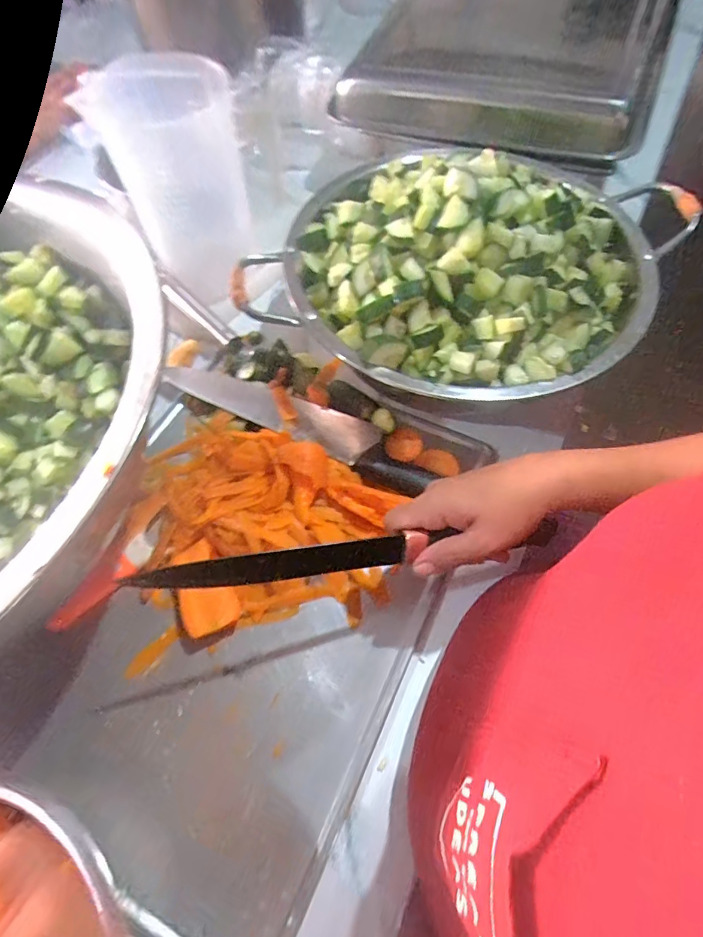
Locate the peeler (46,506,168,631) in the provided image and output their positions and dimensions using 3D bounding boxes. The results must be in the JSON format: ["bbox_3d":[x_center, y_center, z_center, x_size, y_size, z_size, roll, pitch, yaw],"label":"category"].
[{"bbox_3d":[-0.204,0.090,0.407,0.027,0.013,0.125,36,66,18],"label":"peeler"}]

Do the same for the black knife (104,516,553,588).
[{"bbox_3d":[0.009,0.061,0.331,0.302,0.021,0.016,-4,60,-14],"label":"black knife"}]

